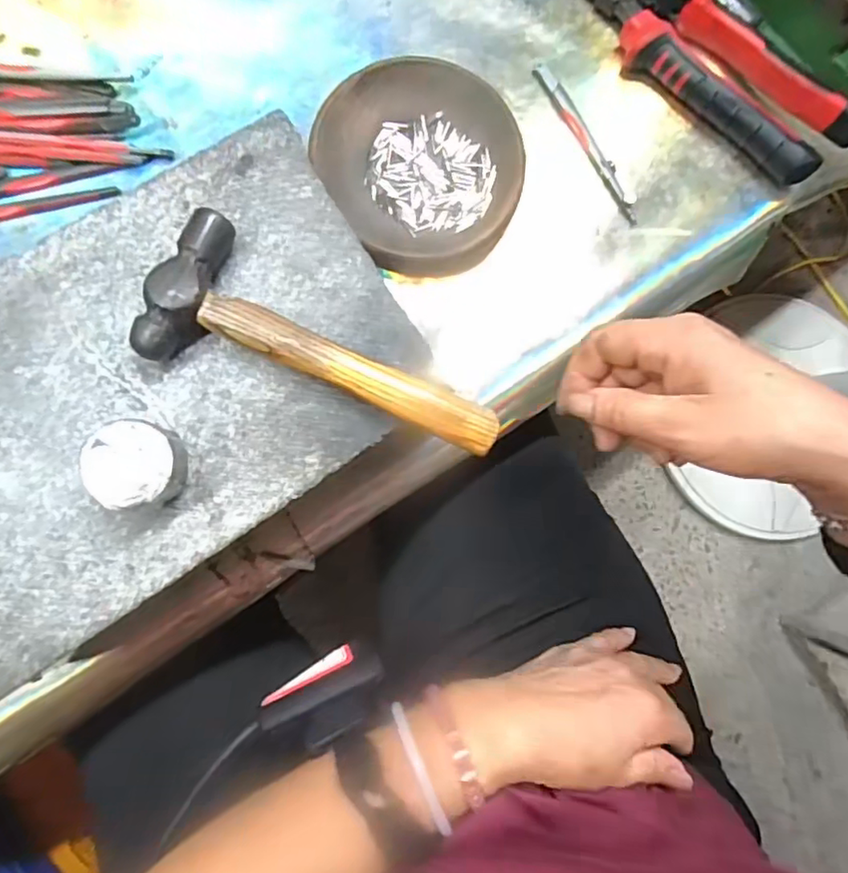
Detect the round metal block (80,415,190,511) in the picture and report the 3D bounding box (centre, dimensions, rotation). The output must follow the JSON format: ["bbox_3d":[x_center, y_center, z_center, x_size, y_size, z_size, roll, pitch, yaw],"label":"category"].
[{"bbox_3d":[-0.114,0.011,0.236,0.034,0.021,0.033,1,83,-7],"label":"round metal block"}]

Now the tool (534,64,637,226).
[{"bbox_3d":[0.095,-0.170,0.343,0.011,0.008,0.106,-30,88,-9],"label":"tool"}]

